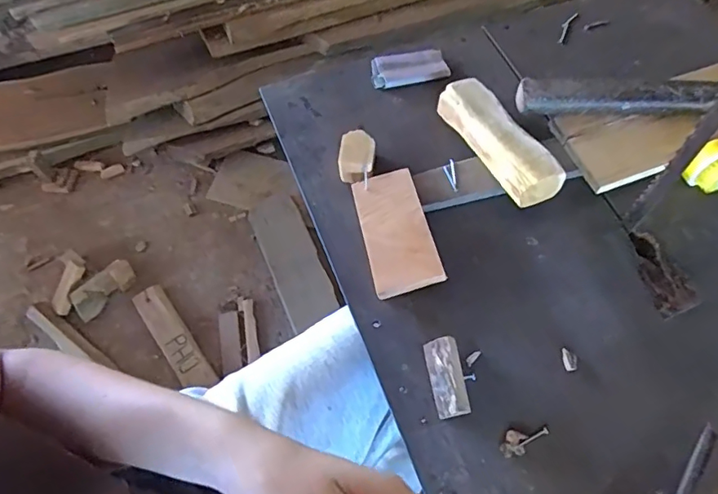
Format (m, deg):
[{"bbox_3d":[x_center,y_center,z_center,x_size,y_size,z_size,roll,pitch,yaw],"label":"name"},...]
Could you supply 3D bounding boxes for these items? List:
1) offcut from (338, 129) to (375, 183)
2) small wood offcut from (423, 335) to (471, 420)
[{"bbox_3d":[-0.002,-0.104,0.586,0.038,0.034,0.058,8,64,3],"label":"offcut"},{"bbox_3d":[0.081,0.121,0.476,0.027,0.028,0.070,-8,64,-5],"label":"small wood offcut"}]

